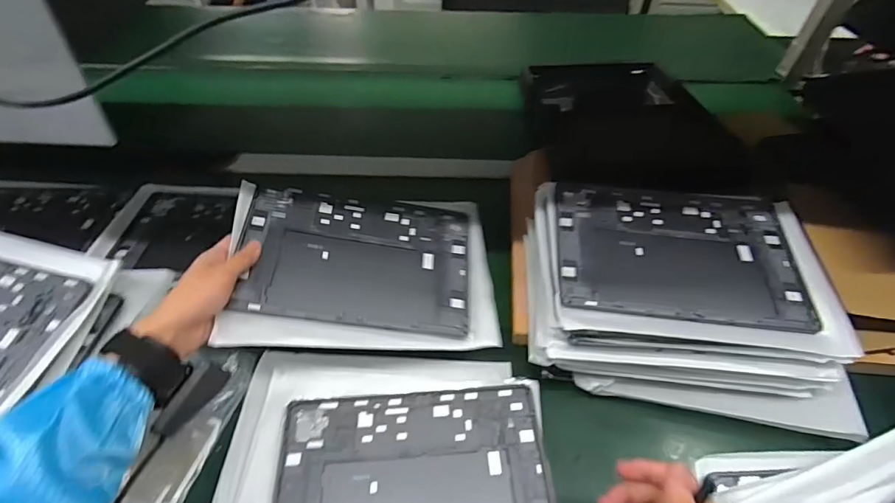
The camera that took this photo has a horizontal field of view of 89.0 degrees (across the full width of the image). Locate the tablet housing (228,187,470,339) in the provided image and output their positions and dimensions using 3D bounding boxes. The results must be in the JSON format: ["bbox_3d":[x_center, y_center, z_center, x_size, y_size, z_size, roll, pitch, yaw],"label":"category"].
[{"bbox_3d":[-0.096,0.005,0.517,0.247,0.006,0.168,10,57,-12],"label":"tablet housing"}]

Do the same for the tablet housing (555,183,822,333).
[{"bbox_3d":[0.250,-0.004,0.501,0.254,0.009,0.177,6,55,2],"label":"tablet housing"}]

